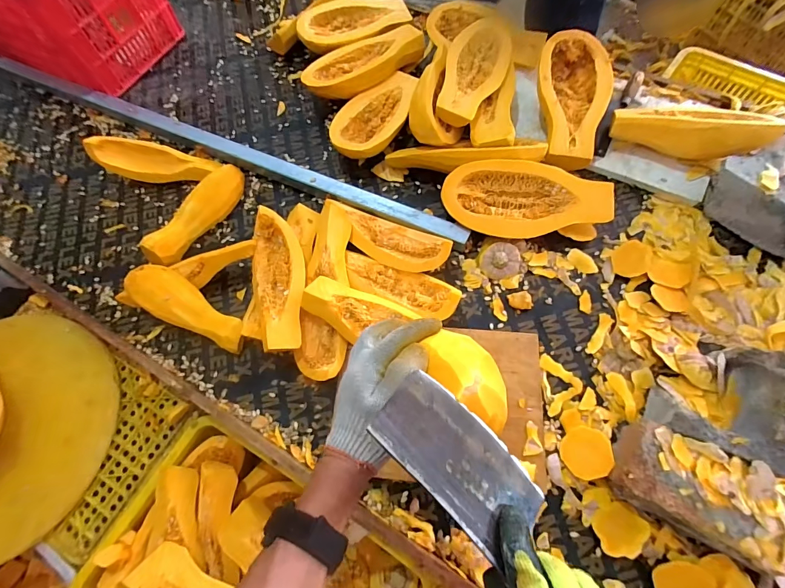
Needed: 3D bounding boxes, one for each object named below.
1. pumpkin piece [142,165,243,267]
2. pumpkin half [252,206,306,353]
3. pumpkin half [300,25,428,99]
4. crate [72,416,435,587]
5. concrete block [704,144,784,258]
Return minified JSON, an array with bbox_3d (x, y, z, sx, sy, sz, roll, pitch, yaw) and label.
[{"bbox_3d":[-0.445,-0.190,0.876,0.078,0.061,0.290,26,70,13],"label":"pumpkin piece"},{"bbox_3d":[-0.228,-0.031,0.734,0.103,0.049,0.282,-5,66,1],"label":"pumpkin half"},{"bbox_3d":[-0.080,-0.614,1.024,0.326,0.095,0.140,-27,68,-8],"label":"pumpkin half"},{"bbox_3d":[-0.235,0.511,0.670,0.540,0.173,0.369,26,70,14],"label":"crate"},{"bbox_3d":[0.749,-0.173,0.748,0.104,0.116,0.227,-33,69,-11],"label":"concrete block"}]

